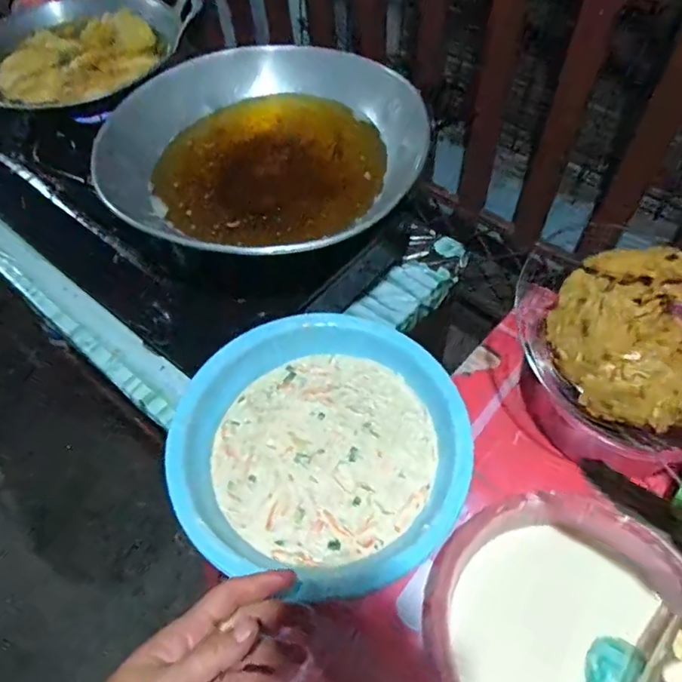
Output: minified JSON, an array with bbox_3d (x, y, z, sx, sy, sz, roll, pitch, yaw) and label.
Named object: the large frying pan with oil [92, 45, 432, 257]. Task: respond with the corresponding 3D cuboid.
[{"bbox_3d":[-0.088,-0.226,0.619,0.353,0.119,0.303,13,50,19],"label":"large frying pan with oil"}]

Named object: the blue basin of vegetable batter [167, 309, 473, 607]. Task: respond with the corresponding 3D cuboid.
[{"bbox_3d":[-0.017,0.096,0.521,0.270,0.091,0.276,-4,47,4],"label":"blue basin of vegetable batter"}]

